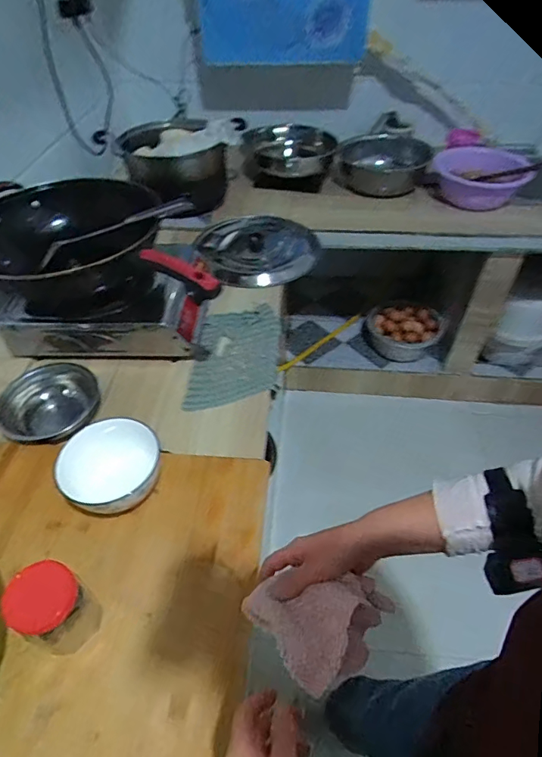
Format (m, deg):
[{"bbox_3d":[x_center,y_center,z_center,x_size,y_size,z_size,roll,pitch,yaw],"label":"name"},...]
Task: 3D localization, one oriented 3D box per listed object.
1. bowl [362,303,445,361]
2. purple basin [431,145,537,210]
[{"bbox_3d":[0.477,-0.181,1.623,0.271,0.097,0.213,17,50,16],"label":"bowl"},{"bbox_3d":[0.604,-0.608,1.311,0.252,0.103,0.293,8,47,12],"label":"purple basin"}]

